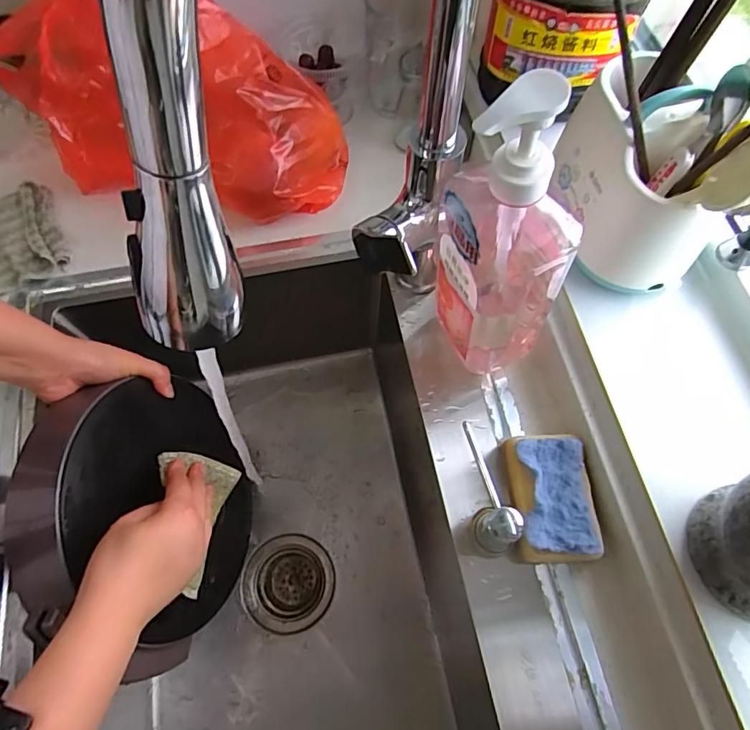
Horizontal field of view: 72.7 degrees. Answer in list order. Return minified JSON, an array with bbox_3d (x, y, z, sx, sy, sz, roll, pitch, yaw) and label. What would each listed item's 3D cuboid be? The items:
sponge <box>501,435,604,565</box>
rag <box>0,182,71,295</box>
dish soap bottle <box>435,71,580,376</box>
[{"bbox_3d":[0.146,0.112,0.428,0.064,0.033,0.101,-3,67,-1],"label":"sponge"},{"bbox_3d":[-0.399,-0.135,0.558,0.108,0.017,0.124,-27,69,-11],"label":"rag"},{"bbox_3d":[0.098,-0.086,0.380,0.092,0.263,0.086,0,67,0],"label":"dish soap bottle"}]

